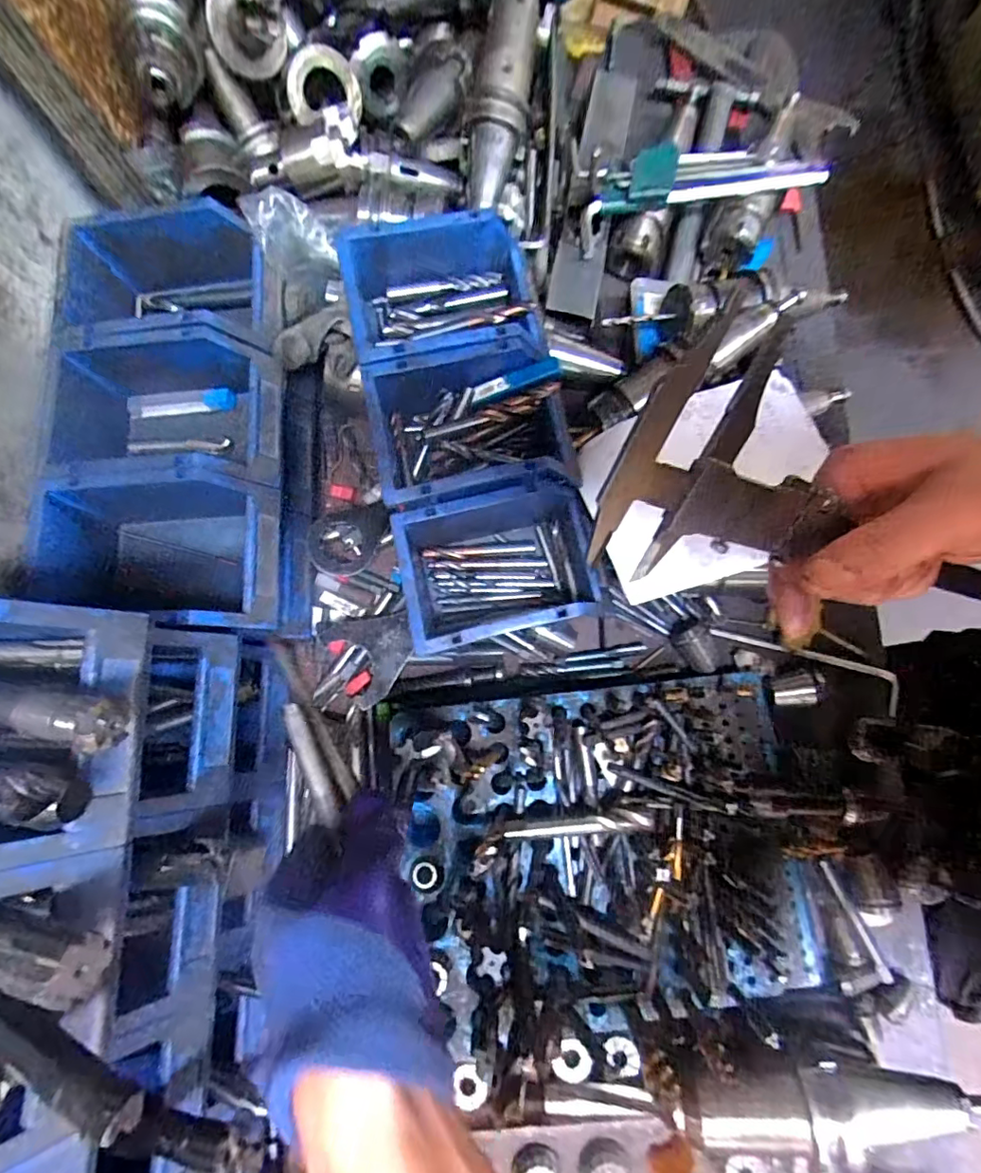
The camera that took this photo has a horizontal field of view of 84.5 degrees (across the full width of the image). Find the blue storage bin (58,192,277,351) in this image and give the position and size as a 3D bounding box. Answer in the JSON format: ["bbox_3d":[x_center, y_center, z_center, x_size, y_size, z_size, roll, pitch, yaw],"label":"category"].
[{"bbox_3d":[-0.246,-0.226,0.424,0.154,0.067,0.107,-4,78,0],"label":"blue storage bin"}]

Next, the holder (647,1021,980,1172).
[{"bbox_3d":[0.210,0.332,0.351,0.220,0.046,0.055,5,79,2],"label":"holder"}]

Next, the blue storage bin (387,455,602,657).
[{"bbox_3d":[0.009,-0.014,0.431,0.150,0.092,0.107,-13,78,-2],"label":"blue storage bin"}]

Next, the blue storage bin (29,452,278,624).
[{"bbox_3d":[-0.234,-0.029,0.393,0.162,0.074,0.109,5,79,2],"label":"blue storage bin"}]

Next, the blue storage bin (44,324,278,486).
[{"bbox_3d":[-0.237,-0.123,0.410,0.150,0.074,0.106,-4,78,0],"label":"blue storage bin"}]

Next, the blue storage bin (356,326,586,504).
[{"bbox_3d":[-0.011,-0.120,0.415,0.146,0.072,0.104,-12,78,-2],"label":"blue storage bin"}]

